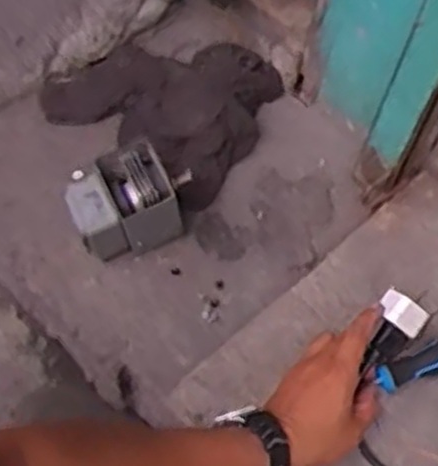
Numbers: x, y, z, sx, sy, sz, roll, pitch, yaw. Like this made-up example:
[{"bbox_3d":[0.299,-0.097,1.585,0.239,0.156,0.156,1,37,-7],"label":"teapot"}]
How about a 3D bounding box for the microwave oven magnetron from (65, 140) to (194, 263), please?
[{"bbox_3d":[-0.088,-0.030,0.809,0.122,0.084,0.096,-17,55,-6],"label":"microwave oven magnetron"}]

